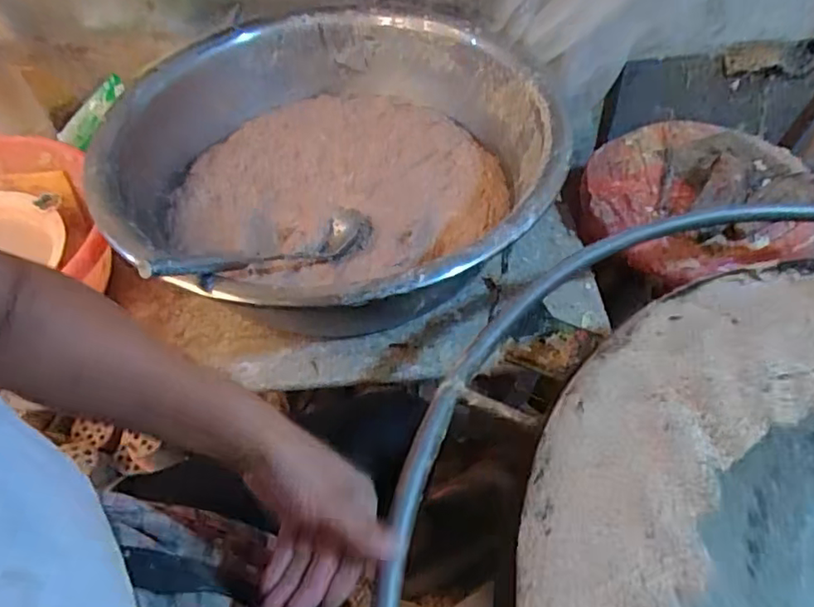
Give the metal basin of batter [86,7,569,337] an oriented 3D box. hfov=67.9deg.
[{"bbox_3d":[-0.095,-0.195,0.851,0.580,0.177,0.600,-1,51,1],"label":"metal basin of batter"}]

